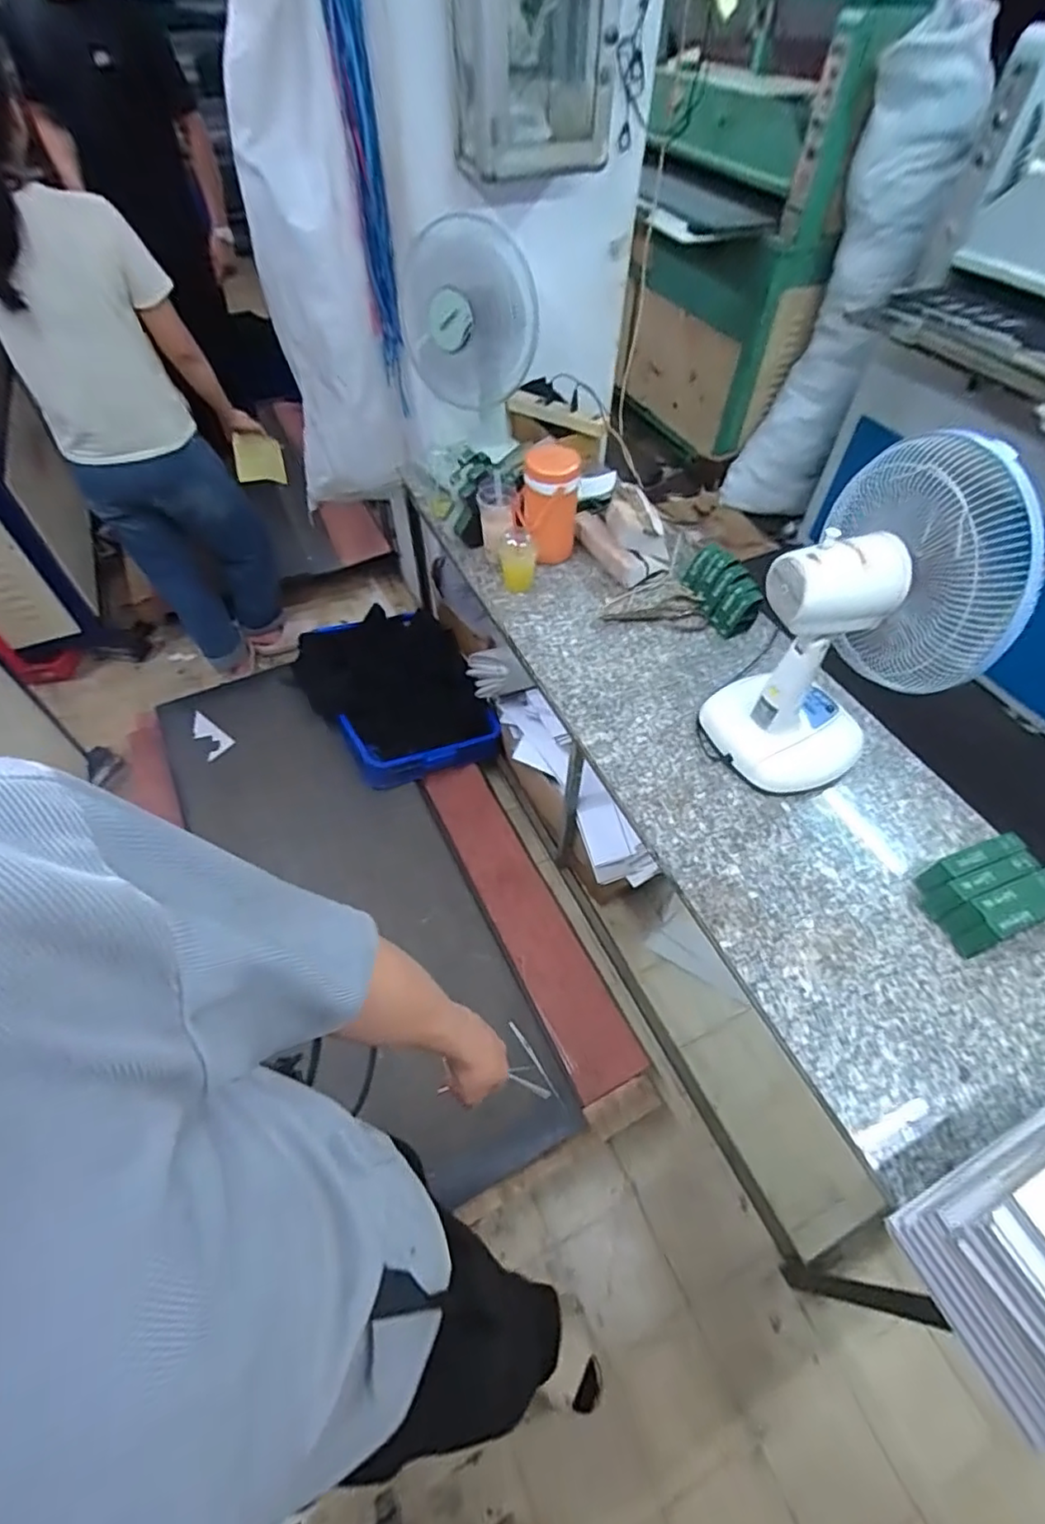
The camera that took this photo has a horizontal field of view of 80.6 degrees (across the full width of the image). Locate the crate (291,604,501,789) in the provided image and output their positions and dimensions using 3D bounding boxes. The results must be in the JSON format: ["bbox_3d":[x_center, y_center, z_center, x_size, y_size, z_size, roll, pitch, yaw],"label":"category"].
[{"bbox_3d":[-0.396,-0.216,1.866,0.451,0.206,0.613,-23,57,-18],"label":"crate"}]

